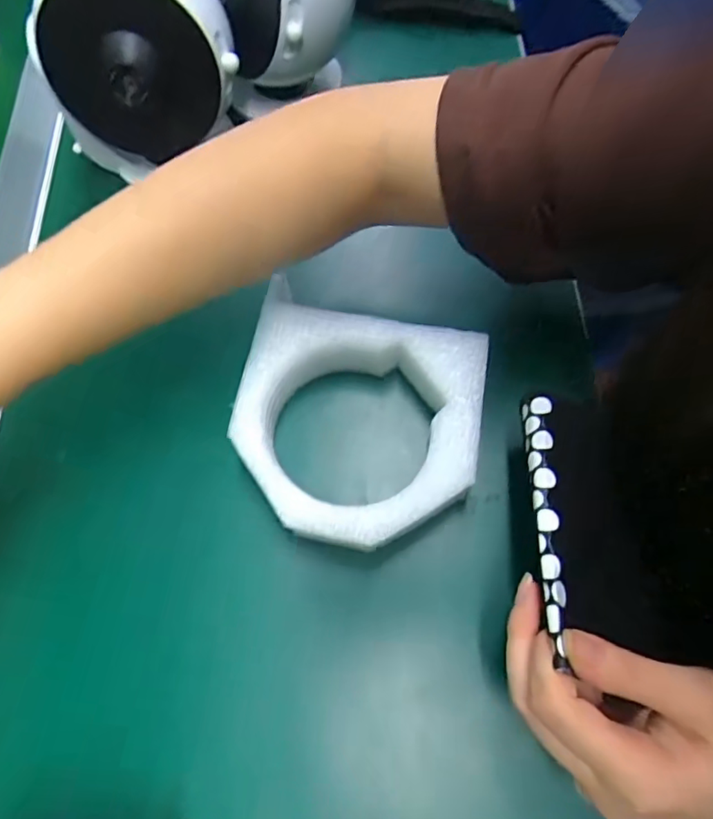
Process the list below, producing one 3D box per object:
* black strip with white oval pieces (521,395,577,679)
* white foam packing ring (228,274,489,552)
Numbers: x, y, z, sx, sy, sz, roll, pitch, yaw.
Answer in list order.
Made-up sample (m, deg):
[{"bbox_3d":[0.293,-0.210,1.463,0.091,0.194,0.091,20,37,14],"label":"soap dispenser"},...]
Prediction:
[{"bbox_3d":[0.078,0.040,0.223,0.012,0.007,0.114,5,53,5],"label":"black strip with white oval pieces"},{"bbox_3d":[0.000,0.003,0.275,0.125,0.024,0.125,-1,69,3],"label":"white foam packing ring"}]

